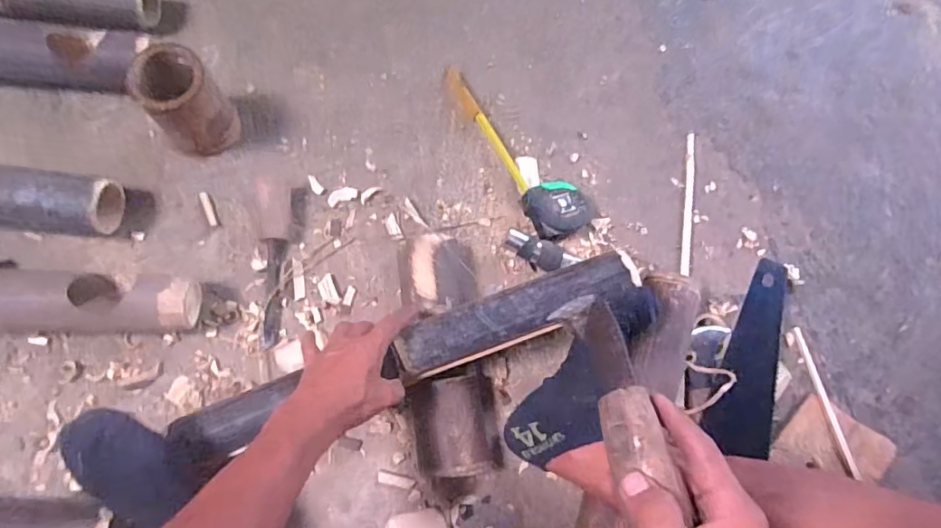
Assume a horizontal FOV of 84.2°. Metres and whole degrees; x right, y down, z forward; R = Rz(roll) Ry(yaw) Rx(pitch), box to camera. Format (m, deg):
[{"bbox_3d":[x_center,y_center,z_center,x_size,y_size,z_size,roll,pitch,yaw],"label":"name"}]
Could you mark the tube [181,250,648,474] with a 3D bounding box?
[{"bbox_3d":[-0.059,0.099,0.571,0.510,0.057,0.072,-20,75,-7],"label":"tube"}]

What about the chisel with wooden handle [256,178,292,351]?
[{"bbox_3d":[-0.244,-0.004,0.632,0.035,0.035,0.204,0,72,-9],"label":"chisel with wooden handle"}]

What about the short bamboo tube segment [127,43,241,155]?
[{"bbox_3d":[-0.342,-0.191,0.641,0.080,0.140,0.074,3,72,-8],"label":"short bamboo tube segment"}]

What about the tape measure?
[{"bbox_3d":[0.075,-0.176,0.748,0.100,0.046,0.308,-25,78,-15],"label":"tape measure"}]

